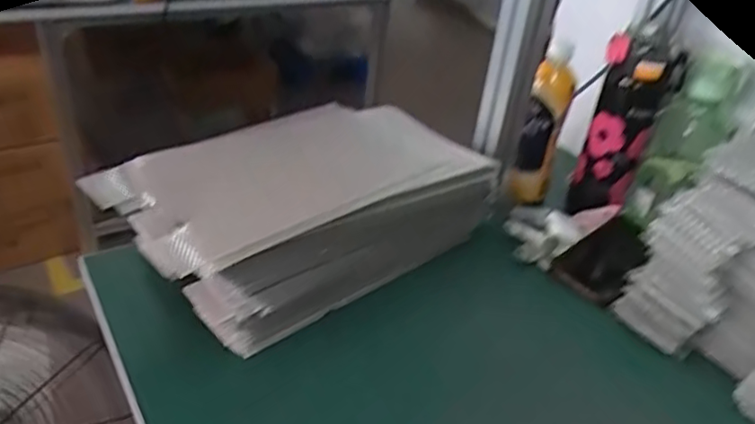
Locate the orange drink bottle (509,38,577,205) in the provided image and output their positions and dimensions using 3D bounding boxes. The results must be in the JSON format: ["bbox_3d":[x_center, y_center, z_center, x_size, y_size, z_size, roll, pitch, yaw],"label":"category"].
[{"bbox_3d":[0.221,-0.108,0.824,0.053,0.207,0.061,14,34,11],"label":"orange drink bottle"}]

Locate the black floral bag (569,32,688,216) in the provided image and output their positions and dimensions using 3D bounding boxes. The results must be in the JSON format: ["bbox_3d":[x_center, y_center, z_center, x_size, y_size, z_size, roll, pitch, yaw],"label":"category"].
[{"bbox_3d":[0.311,-0.106,0.791,0.064,0.230,0.077,-19,41,-34],"label":"black floral bag"}]

